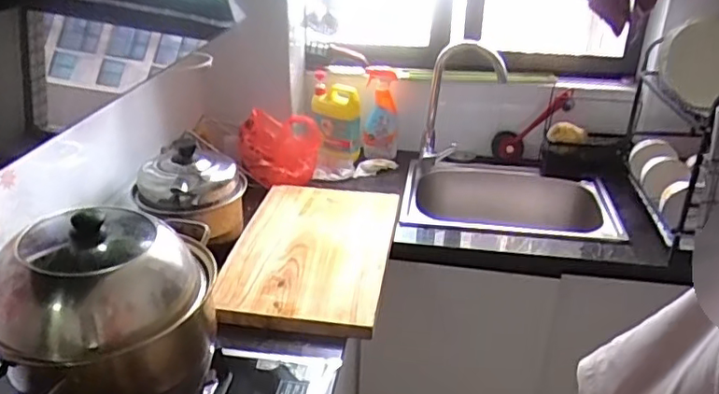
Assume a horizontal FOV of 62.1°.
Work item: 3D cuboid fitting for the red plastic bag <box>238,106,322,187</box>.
[{"bbox_3d":[-0.208,-0.130,1.580,0.210,0.174,0.121,-2,27,-5],"label":"red plastic bag"}]

